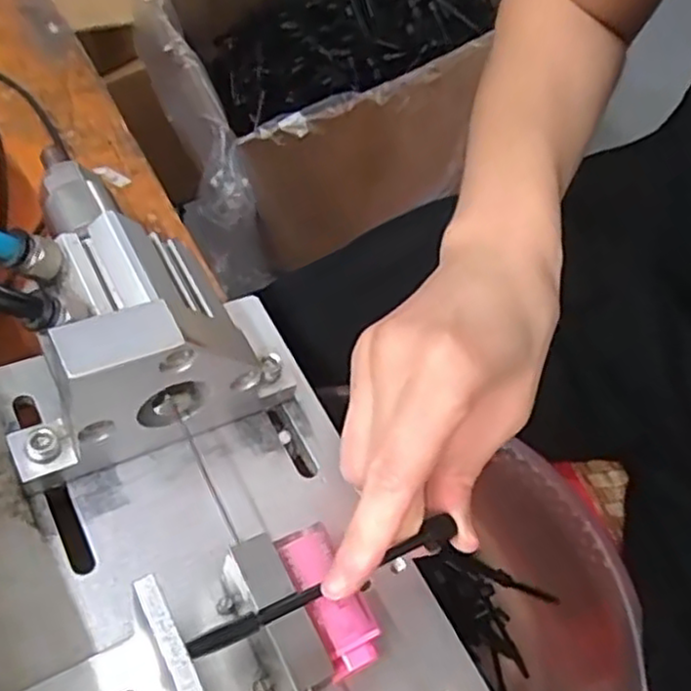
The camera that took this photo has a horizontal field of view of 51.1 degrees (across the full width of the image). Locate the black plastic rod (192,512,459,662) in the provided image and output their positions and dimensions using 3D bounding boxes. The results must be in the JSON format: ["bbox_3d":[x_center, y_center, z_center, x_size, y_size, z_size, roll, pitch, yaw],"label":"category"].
[{"bbox_3d":[-0.005,0.078,0.233,0.093,0.004,0.007,-18,65,-24],"label":"black plastic rod"}]

